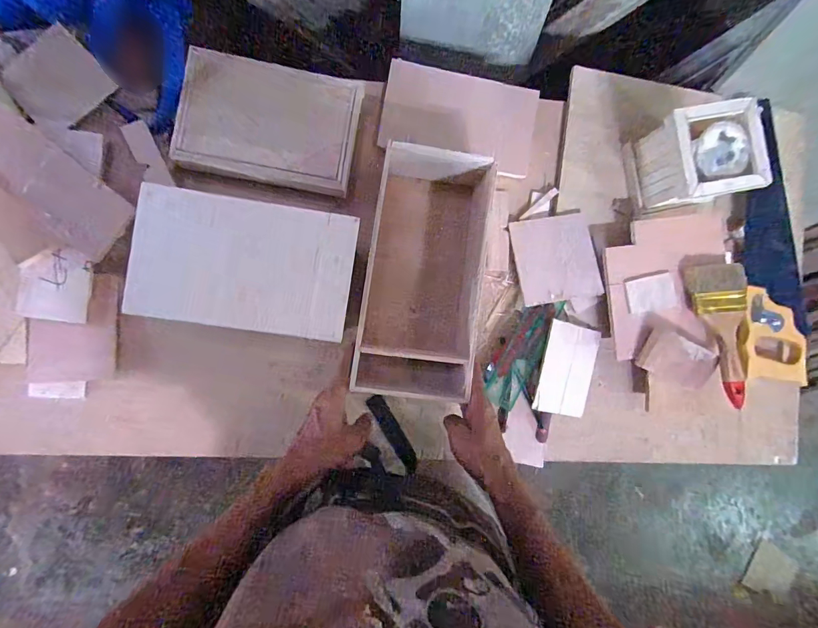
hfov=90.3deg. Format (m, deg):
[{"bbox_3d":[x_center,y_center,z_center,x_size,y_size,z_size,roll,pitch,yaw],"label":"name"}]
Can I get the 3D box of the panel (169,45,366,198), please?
[{"bbox_3d":[-0.172,-0.236,0.508,0.208,0.028,0.139,9,99,-7],"label":"panel"}]

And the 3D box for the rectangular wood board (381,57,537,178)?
[{"bbox_3d":[0.072,-0.276,0.569,0.214,0.011,0.119,9,87,-6],"label":"rectangular wood board"}]

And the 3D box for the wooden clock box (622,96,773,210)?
[{"bbox_3d":[0.381,-0.207,0.555,0.112,0.111,0.111,-10,89,-7],"label":"wooden clock box"}]

